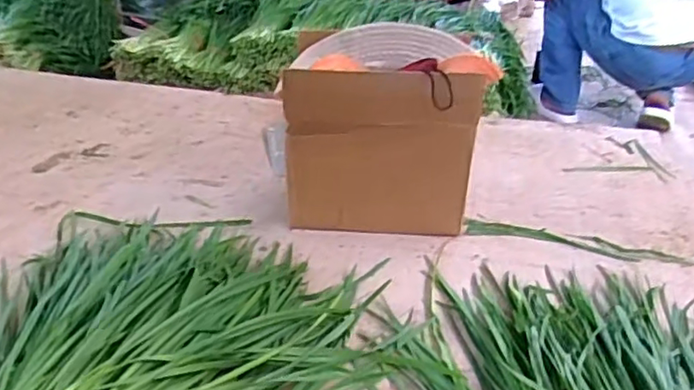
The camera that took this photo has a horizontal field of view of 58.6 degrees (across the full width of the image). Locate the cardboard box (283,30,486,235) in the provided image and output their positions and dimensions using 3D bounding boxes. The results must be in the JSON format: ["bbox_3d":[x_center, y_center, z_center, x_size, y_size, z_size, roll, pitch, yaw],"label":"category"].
[{"bbox_3d":[0.045,-0.072,0.797,0.225,0.216,0.133,5,30,6],"label":"cardboard box"}]

